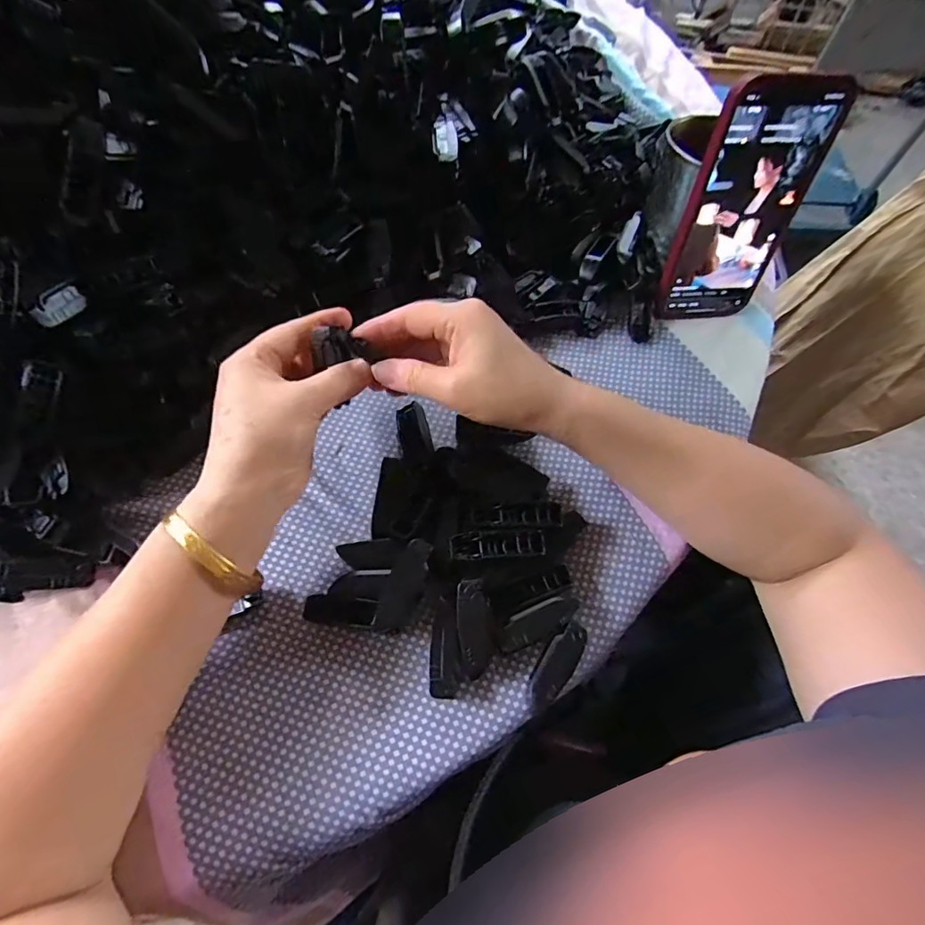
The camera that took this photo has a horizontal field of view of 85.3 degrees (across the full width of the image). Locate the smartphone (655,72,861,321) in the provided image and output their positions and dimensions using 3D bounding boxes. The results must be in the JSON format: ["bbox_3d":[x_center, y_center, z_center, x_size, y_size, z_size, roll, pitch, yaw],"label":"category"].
[{"bbox_3d":[0.192,-0.170,0.347,0.077,0.157,0.011,-1,50,-4],"label":"smartphone"}]

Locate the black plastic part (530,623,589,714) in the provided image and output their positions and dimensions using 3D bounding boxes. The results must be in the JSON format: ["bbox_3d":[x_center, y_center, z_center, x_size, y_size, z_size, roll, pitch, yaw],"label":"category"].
[{"bbox_3d":[0.054,0.115,0.286,0.018,0.009,0.050,32,69,12],"label":"black plastic part"}]

